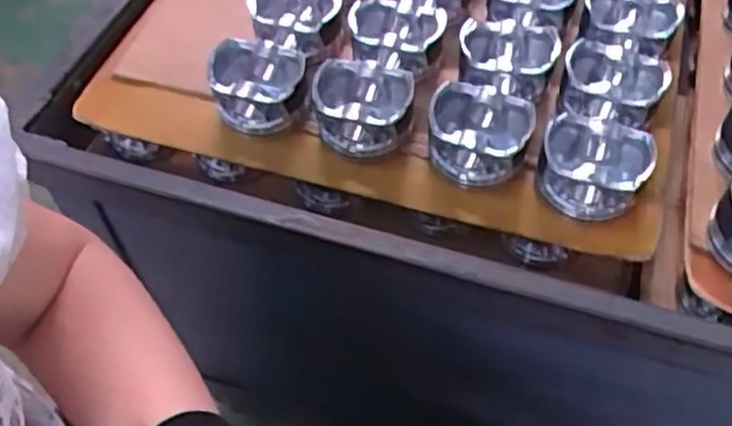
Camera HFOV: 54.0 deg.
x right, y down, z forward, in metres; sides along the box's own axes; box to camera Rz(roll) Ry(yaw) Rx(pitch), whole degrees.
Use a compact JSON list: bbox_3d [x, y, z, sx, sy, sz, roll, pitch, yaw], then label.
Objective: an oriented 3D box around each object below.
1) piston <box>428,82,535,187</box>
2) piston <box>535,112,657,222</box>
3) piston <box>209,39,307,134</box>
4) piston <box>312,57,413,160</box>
[{"bbox_3d":[0.090,-0.063,0.579,0.078,0.048,0.061,10,54,8],"label":"piston"},{"bbox_3d":[0.176,-0.037,0.559,0.081,0.051,0.068,13,55,10],"label":"piston"},{"bbox_3d":[-0.093,-0.110,0.619,0.080,0.049,0.067,7,54,6],"label":"piston"},{"bbox_3d":[-0.003,-0.088,0.600,0.082,0.049,0.064,7,54,6],"label":"piston"}]

